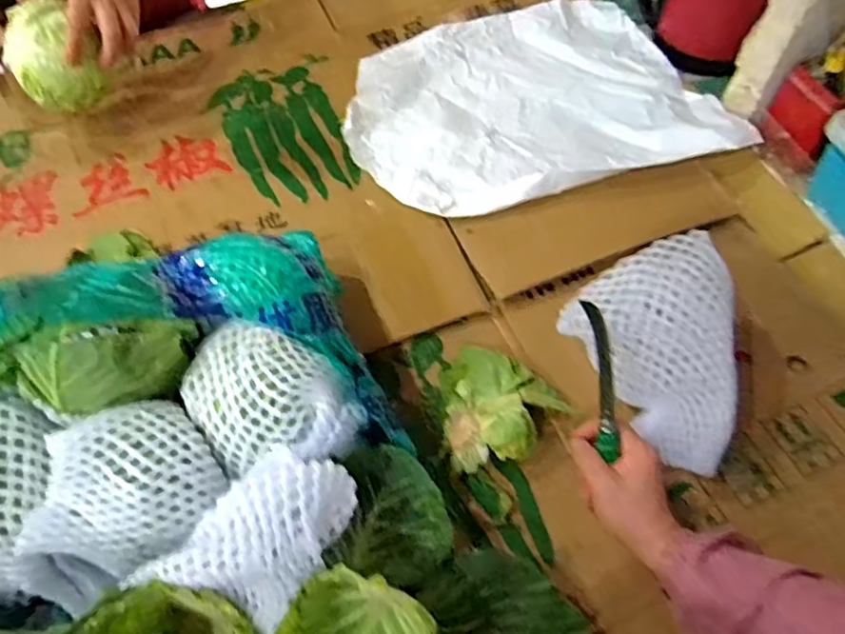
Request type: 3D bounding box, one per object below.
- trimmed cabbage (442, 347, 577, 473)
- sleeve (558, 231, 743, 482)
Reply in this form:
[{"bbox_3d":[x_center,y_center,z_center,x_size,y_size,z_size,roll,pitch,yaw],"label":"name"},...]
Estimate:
[{"bbox_3d":[0.079,0.077,0.598,0.117,0.062,0.124,-1,59,1],"label":"trimmed cabbage"},{"bbox_3d":[0.225,0.039,0.567,0.149,0.065,0.197,-22,93,20],"label":"sleeve"}]

